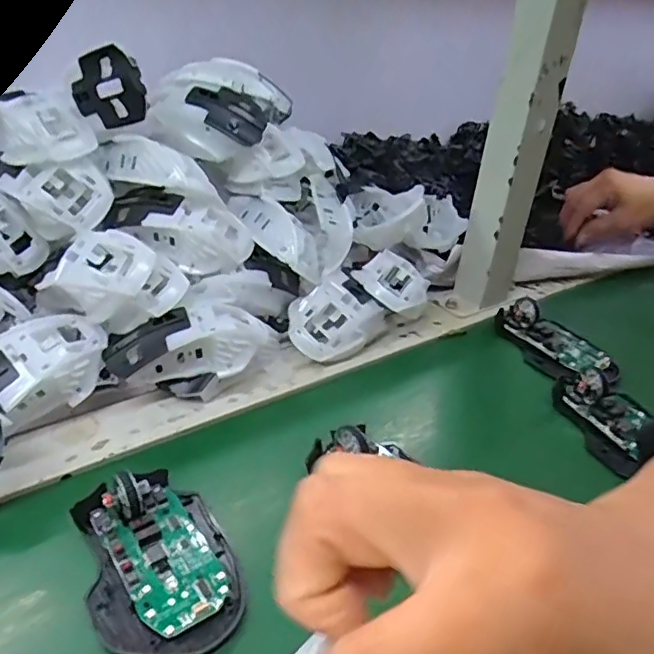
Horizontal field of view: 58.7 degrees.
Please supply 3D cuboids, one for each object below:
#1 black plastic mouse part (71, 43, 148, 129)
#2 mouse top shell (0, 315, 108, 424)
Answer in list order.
[{"bbox_3d":[-0.160,-0.174,0.424,0.064,0.052,0.008,-7,20,26],"label":"black plastic mouse part"},{"bbox_3d":[-0.184,0.025,0.384,0.079,0.036,0.056,-29,59,-31],"label":"mouse top shell"}]

